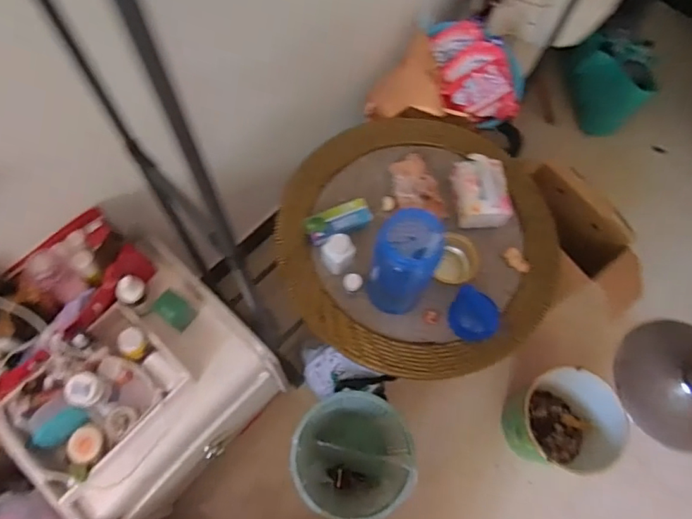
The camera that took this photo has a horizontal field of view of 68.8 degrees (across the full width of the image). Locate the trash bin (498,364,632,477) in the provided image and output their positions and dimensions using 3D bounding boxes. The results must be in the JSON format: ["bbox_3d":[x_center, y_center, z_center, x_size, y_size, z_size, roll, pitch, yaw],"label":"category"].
[{"bbox_3d":[0.532,0.424,1.330,0.241,0.329,0.232,7,69,0],"label":"trash bin"}]

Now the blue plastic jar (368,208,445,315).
[{"bbox_3d":[0.093,0.010,0.836,0.100,0.236,0.083,27,70,8],"label":"blue plastic jar"}]

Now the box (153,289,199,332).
[{"bbox_3d":[-0.314,0.091,0.925,0.058,0.077,0.053,33,71,10],"label":"box"}]

